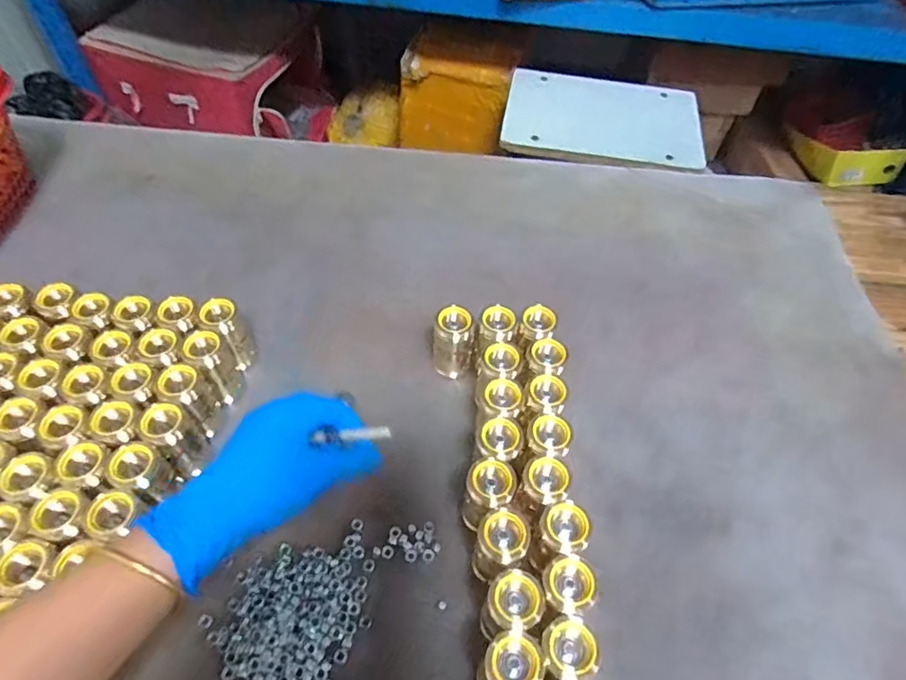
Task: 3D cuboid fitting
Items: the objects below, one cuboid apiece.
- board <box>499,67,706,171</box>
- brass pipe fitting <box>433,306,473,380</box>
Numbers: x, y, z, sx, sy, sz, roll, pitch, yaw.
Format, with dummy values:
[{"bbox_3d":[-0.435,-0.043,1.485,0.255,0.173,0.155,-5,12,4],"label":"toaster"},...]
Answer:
[{"bbox_3d":[0.261,-0.397,0.985,0.327,0.022,0.264,10,54,4],"label":"board"},{"bbox_3d":[-0.001,0.002,0.459,0.029,0.063,0.022,24,56,13],"label":"brass pipe fitting"}]

